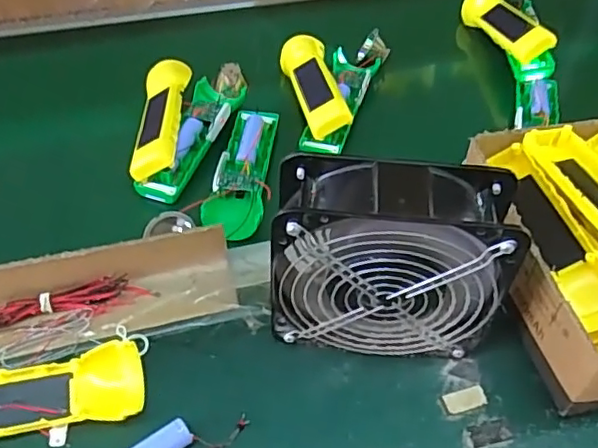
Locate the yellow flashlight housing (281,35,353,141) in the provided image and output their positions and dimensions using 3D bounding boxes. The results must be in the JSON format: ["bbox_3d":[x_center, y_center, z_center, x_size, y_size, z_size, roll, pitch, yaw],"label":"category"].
[{"bbox_3d":[0.016,-0.151,0.634,0.043,0.030,0.161,-9,49,-9],"label":"yellow flashlight housing"}]

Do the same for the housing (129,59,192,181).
[{"bbox_3d":[-0.135,-0.106,0.592,0.045,0.033,0.163,-2,48,-3],"label":"housing"}]

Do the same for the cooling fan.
[{"bbox_3d":[0.058,0.028,0.407,0.149,0.148,0.066,4,49,1],"label":"cooling fan"}]

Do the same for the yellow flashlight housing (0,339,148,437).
[{"bbox_3d":[-0.188,0.116,0.396,0.163,0.029,0.047,-8,49,-9],"label":"yellow flashlight housing"}]

